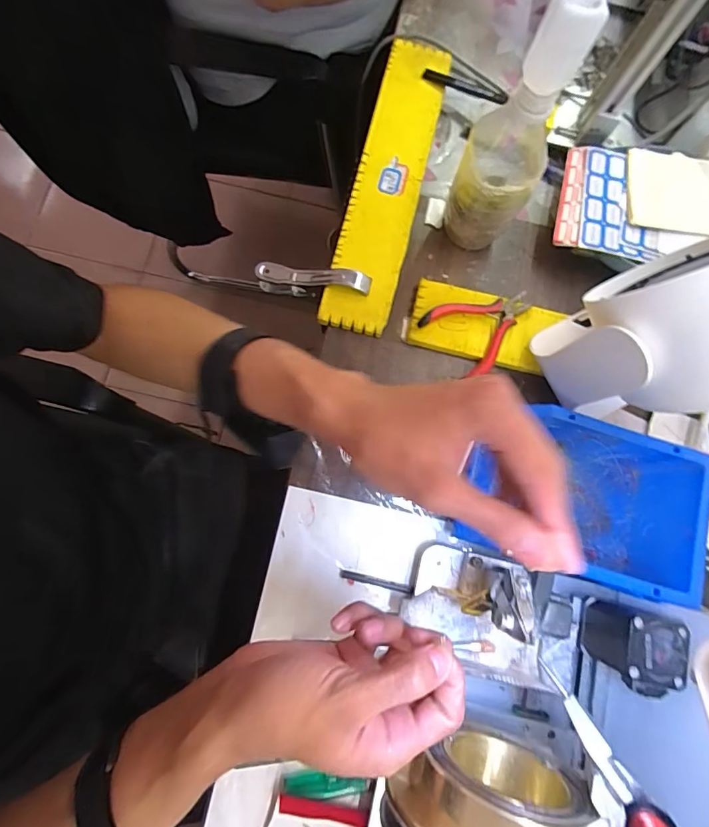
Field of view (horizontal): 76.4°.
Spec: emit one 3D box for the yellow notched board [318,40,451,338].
[{"bbox_3d":[0.038,-0.251,0.473,0.066,0.010,0.346,13,76,1],"label":"yellow notched board"}]

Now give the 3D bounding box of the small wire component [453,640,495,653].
[{"bbox_3d":[0.096,0.187,0.360,0.032,0.006,0.009,-11,79,18],"label":"small wire component"}]

